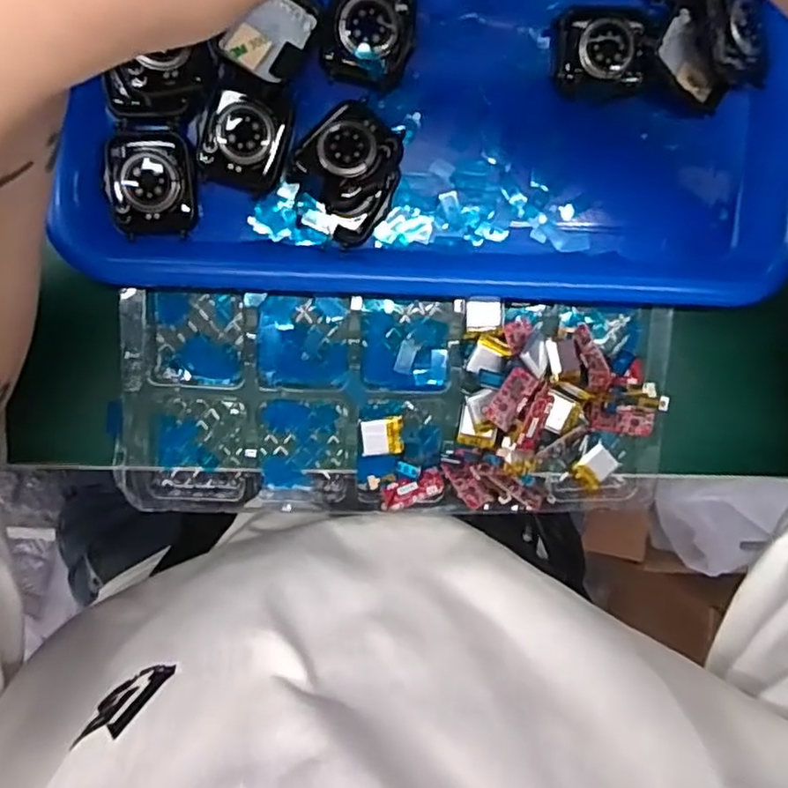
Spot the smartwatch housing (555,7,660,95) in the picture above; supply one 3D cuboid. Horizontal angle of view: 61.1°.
[{"bbox_3d":[0.094,-0.154,0.298,0.041,0.014,0.035,-1,98,-5],"label":"smartwatch housing"}]

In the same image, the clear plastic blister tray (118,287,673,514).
[{"bbox_3d":[0.004,0.007,0.325,0.260,0.029,0.104,1,97,-5],"label":"clear plastic blister tray"}]

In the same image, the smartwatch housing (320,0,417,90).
[{"bbox_3d":[-0.010,-0.156,0.285,0.038,0.012,0.044,6,97,-6],"label":"smartwatch housing"}]

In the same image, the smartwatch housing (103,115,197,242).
[{"bbox_3d":[-0.105,-0.092,0.287,0.036,0.006,0.046,-2,98,-5],"label":"smartwatch housing"}]

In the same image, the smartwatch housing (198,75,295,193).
[{"bbox_3d":[-0.063,-0.112,0.285,0.036,0.007,0.043,14,96,-7],"label":"smartwatch housing"}]

